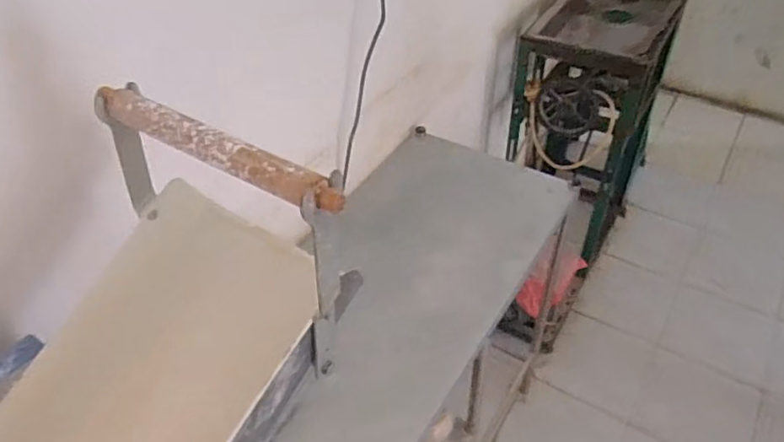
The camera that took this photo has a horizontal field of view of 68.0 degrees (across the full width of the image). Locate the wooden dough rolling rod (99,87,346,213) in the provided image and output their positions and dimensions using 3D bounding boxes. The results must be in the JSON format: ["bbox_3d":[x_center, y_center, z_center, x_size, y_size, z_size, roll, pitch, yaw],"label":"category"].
[{"bbox_3d":[-0.145,-0.060,0.459,0.253,0.028,0.024,26,44,21],"label":"wooden dough rolling rod"}]

